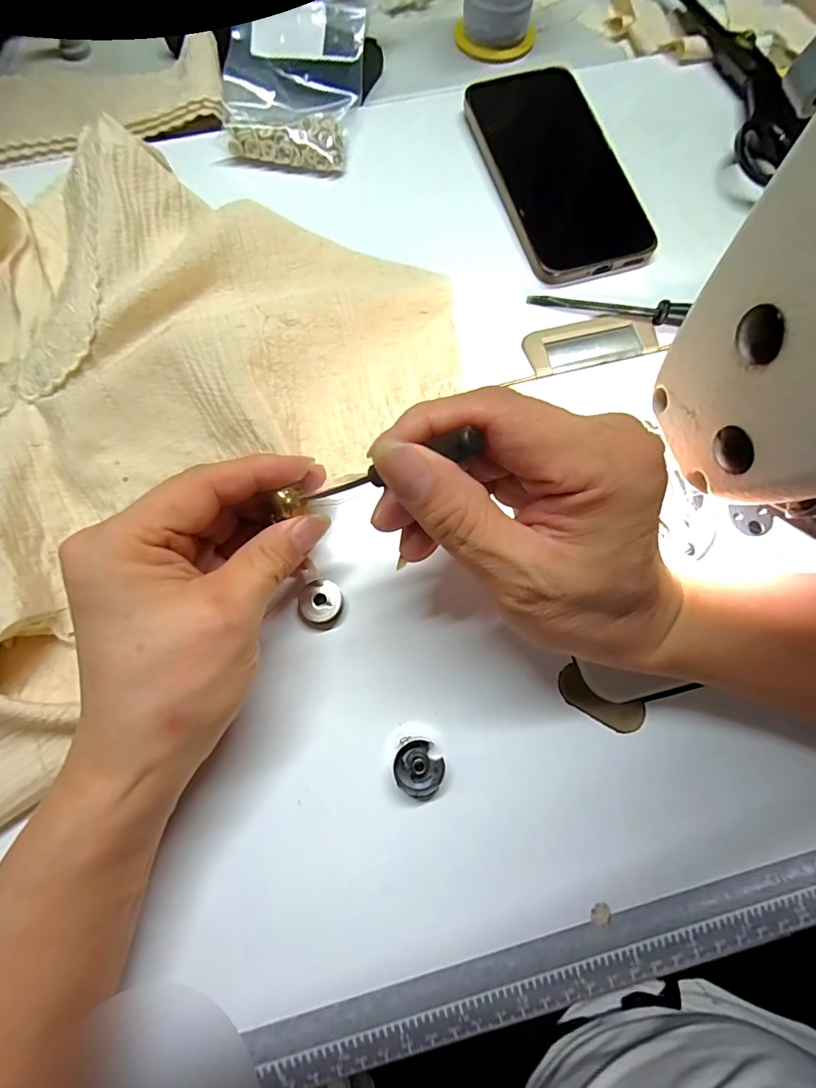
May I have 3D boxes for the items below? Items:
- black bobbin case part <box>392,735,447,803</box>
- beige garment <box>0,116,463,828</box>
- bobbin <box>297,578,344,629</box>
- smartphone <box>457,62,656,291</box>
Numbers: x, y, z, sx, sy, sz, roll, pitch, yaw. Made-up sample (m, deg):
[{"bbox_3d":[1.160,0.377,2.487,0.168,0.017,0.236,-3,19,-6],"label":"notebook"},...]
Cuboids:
[{"bbox_3d":[0.004,0.100,0.207,0.023,0.014,0.023,0,72,0],"label":"black bobbin case part"},{"bbox_3d":[-0.182,-0.094,0.244,0.313,0.040,0.354,41,77,12],"label":"beige garment"},{"bbox_3d":[-0.042,0.029,0.226,0.021,0.010,0.023,0,72,0],"label":"bobbin"},{"bbox_3d":[0.095,-0.238,0.300,0.078,0.011,0.160,-15,73,-5],"label":"smartphone"}]

